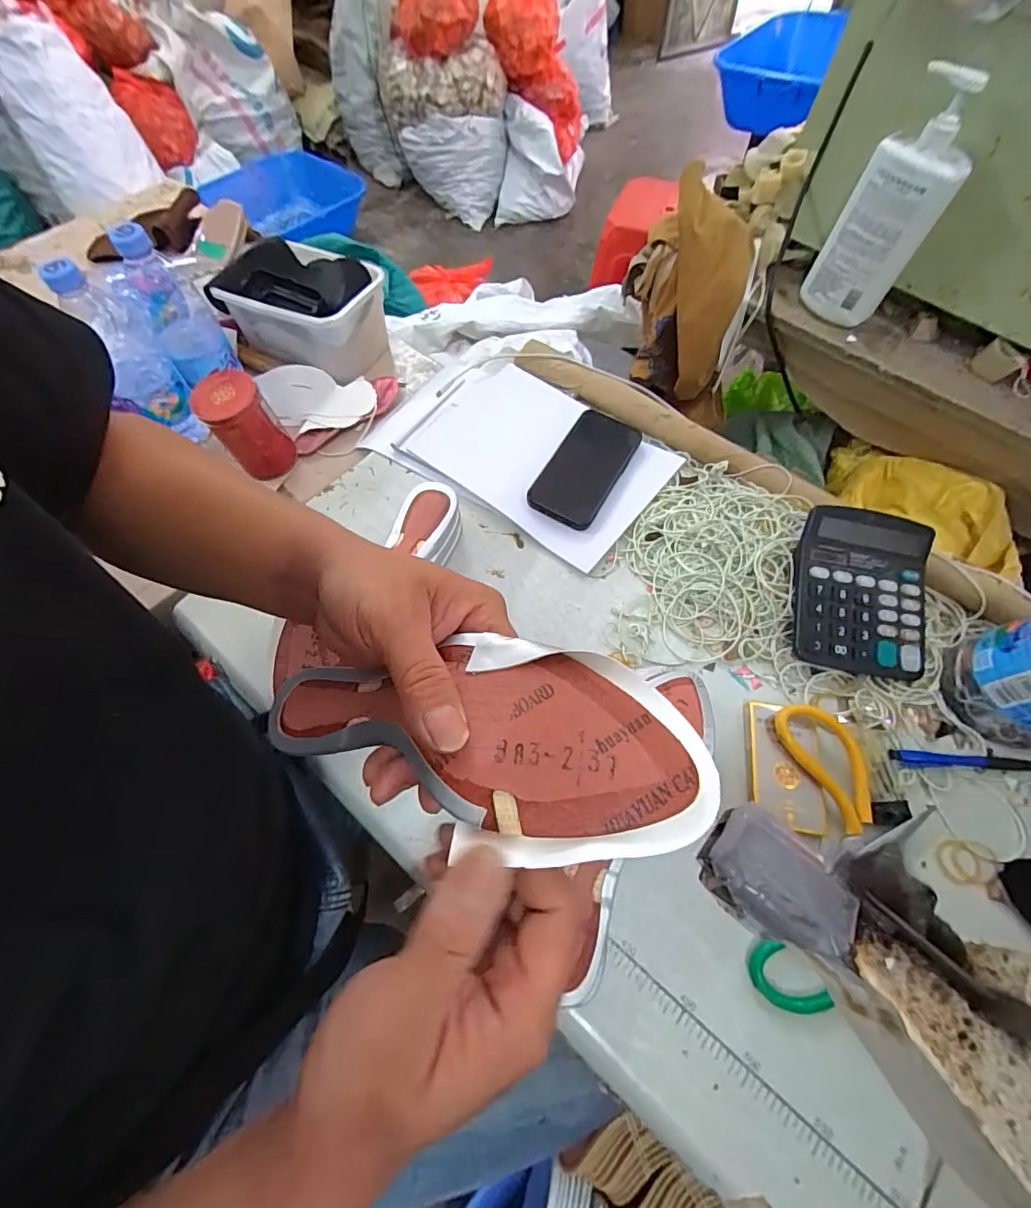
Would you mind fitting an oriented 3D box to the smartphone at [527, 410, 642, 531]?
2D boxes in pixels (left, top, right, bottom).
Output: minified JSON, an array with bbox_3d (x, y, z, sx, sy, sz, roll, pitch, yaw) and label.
[{"bbox_3d":[0.079,-0.154,0.563,0.078,0.009,0.158,27,65,13],"label":"smartphone"}]

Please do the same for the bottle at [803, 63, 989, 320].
[{"bbox_3d":[0.504,-0.531,0.696,0.060,0.260,0.117,-31,66,-15],"label":"bottle"}]

